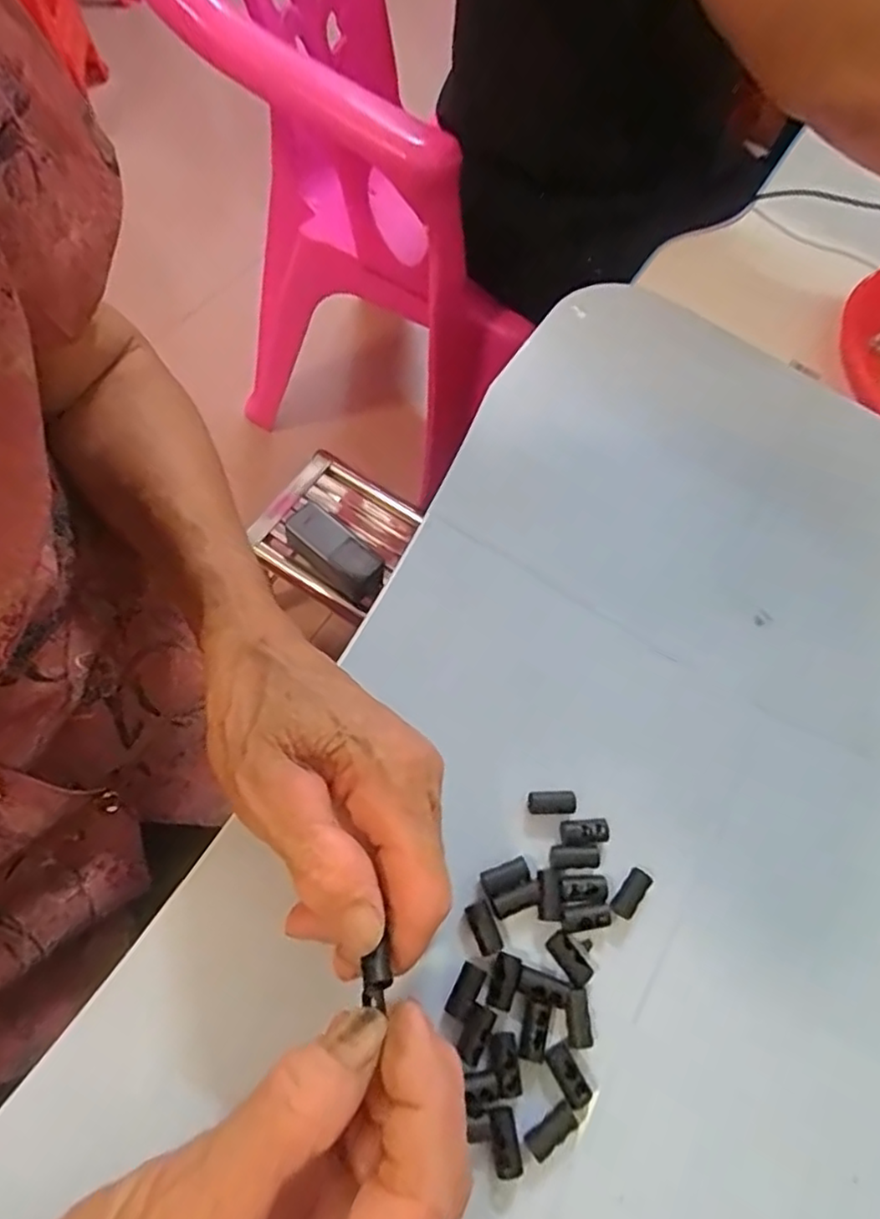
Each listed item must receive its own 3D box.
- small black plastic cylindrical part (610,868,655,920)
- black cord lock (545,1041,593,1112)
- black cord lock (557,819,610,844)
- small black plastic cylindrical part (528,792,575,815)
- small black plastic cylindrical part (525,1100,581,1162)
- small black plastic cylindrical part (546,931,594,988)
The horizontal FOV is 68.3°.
[{"bbox_3d":[0.073,0.109,0.249,0.009,0.006,0.018,37,67,10],"label":"small black plastic cylindrical part"},{"bbox_3d":[0.045,0.160,0.223,0.009,0.004,0.019,-24,71,-17],"label":"black cord lock"},{"bbox_3d":[0.057,0.088,0.256,0.019,0.006,0.009,1,66,-7],"label":"black cord lock"},{"bbox_3d":[0.045,0.077,0.259,0.019,0.006,0.008,4,65,-6],"label":"small black plastic cylindrical part"},{"bbox_3d":[0.037,0.174,0.216,0.018,0.004,0.009,-31,73,-19],"label":"small black plastic cylindrical part"},{"bbox_3d":[0.048,0.128,0.237,0.009,0.004,0.018,-34,74,-20],"label":"small black plastic cylindrical part"}]

